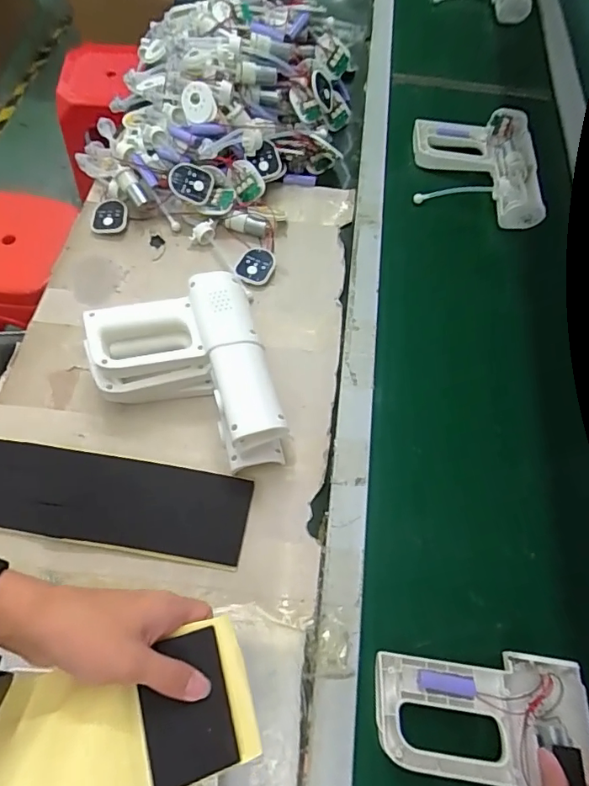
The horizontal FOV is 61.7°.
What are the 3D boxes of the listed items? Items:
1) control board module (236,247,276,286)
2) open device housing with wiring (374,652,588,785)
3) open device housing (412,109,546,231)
[{"bbox_3d":[-0.054,-0.174,0.680,0.052,0.009,0.052,21,88,6],"label":"control board module"},{"bbox_3d":[0.160,0.329,0.408,0.183,0.036,0.207,6,63,1],"label":"open device housing with wiring"},{"bbox_3d":[0.277,-0.351,0.759,0.192,0.033,0.218,9,65,2],"label":"open device housing"}]

